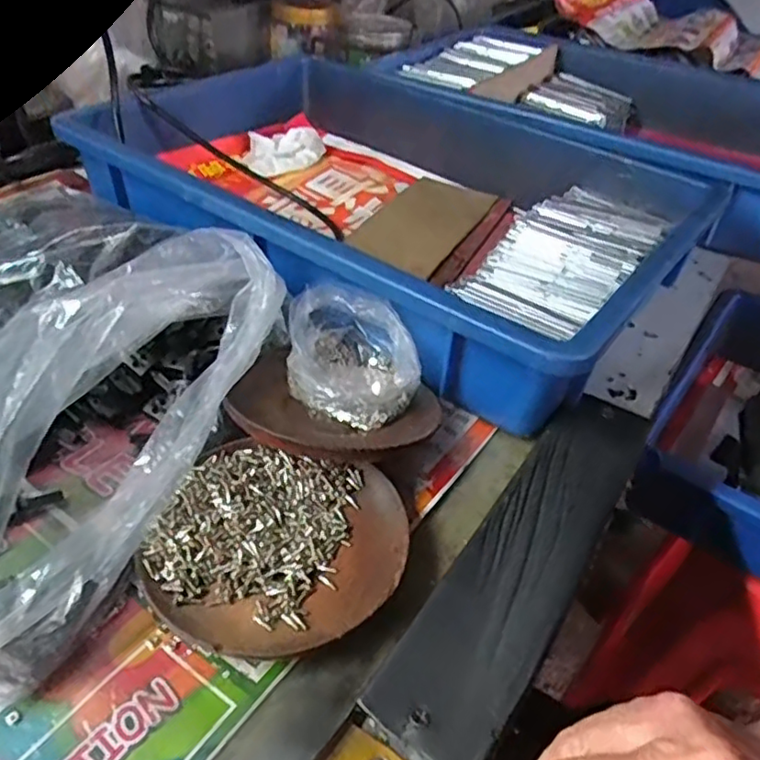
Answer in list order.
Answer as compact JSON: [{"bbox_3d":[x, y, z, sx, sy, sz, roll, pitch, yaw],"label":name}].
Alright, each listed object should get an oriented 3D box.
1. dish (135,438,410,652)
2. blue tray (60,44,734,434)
[{"bbox_3d":[-0.043,0.071,0.284,0.105,0.016,0.099,3,40,-3],"label":"dish"},{"bbox_3d":[0.013,-0.149,0.508,0.425,0.083,0.319,29,46,25],"label":"blue tray"}]

